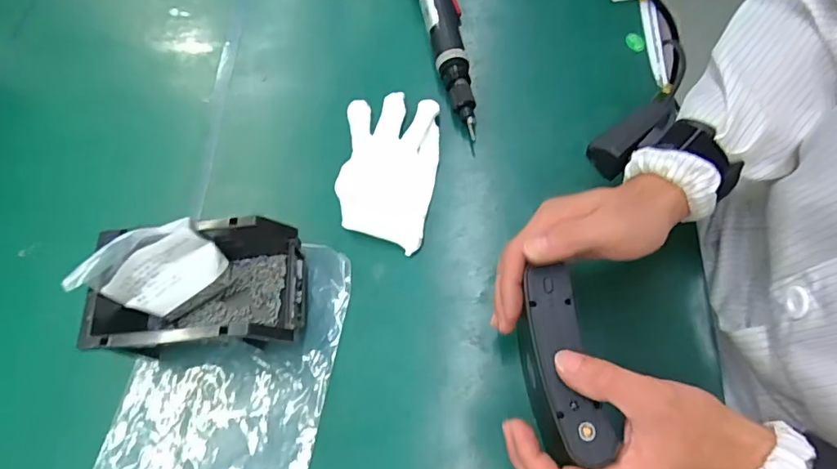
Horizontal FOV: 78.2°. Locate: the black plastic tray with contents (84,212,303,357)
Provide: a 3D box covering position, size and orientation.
[{"bbox_3d":[-0.184,0.049,0.440,0.163,0.069,0.098,-7,66,3],"label":"black plastic tray with contents"}]

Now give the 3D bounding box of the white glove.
[{"bbox_3d":[-0.029,-0.065,0.501,0.090,0.026,0.160,3,65,5],"label":"white glove"}]

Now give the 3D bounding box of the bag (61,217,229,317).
[{"bbox_3d":[-0.217,0.029,0.426,0.091,0.082,0.030,-31,45,-6],"label":"bag"}]

